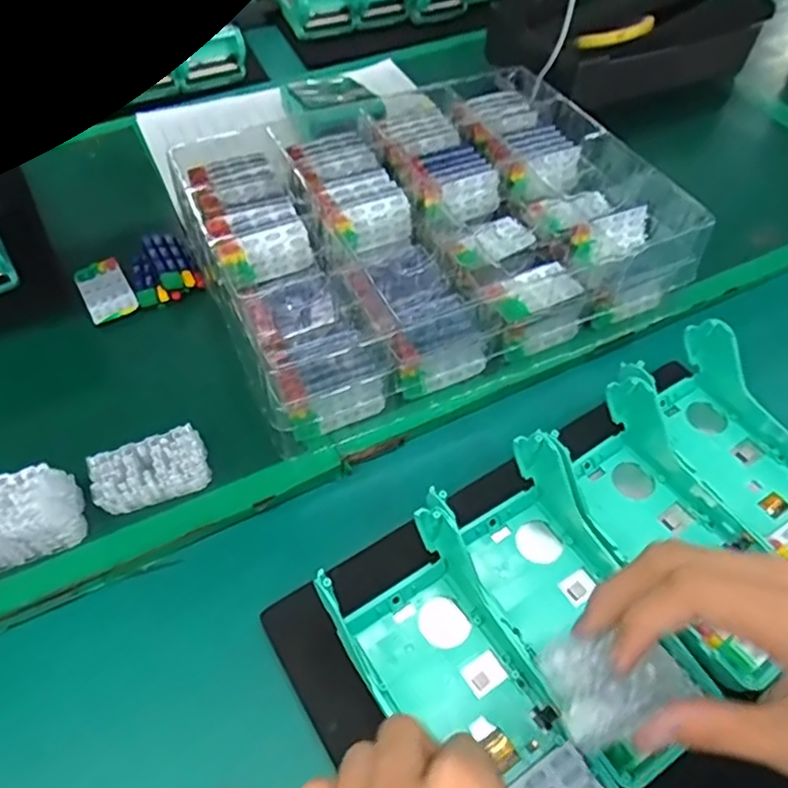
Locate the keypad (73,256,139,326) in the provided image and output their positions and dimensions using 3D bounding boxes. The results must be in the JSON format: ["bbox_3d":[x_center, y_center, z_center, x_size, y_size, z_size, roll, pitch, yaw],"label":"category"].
[{"bbox_3d":[-0.233,-0.083,0.508,0.037,0.004,0.061,-29,62,-14],"label":"keypad"}]

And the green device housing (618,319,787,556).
[{"bbox_3d":[0.231,0.032,0.396,0.096,0.051,0.170,-33,59,-23],"label":"green device housing"}]

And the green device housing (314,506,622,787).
[{"bbox_3d":[0.038,0.146,0.320,0.087,0.041,0.174,-32,62,-23],"label":"green device housing"}]

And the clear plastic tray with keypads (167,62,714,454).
[{"bbox_3d":[0.006,-0.142,0.515,0.361,0.080,0.305,-21,55,-15],"label":"clear plastic tray with keypads"}]

